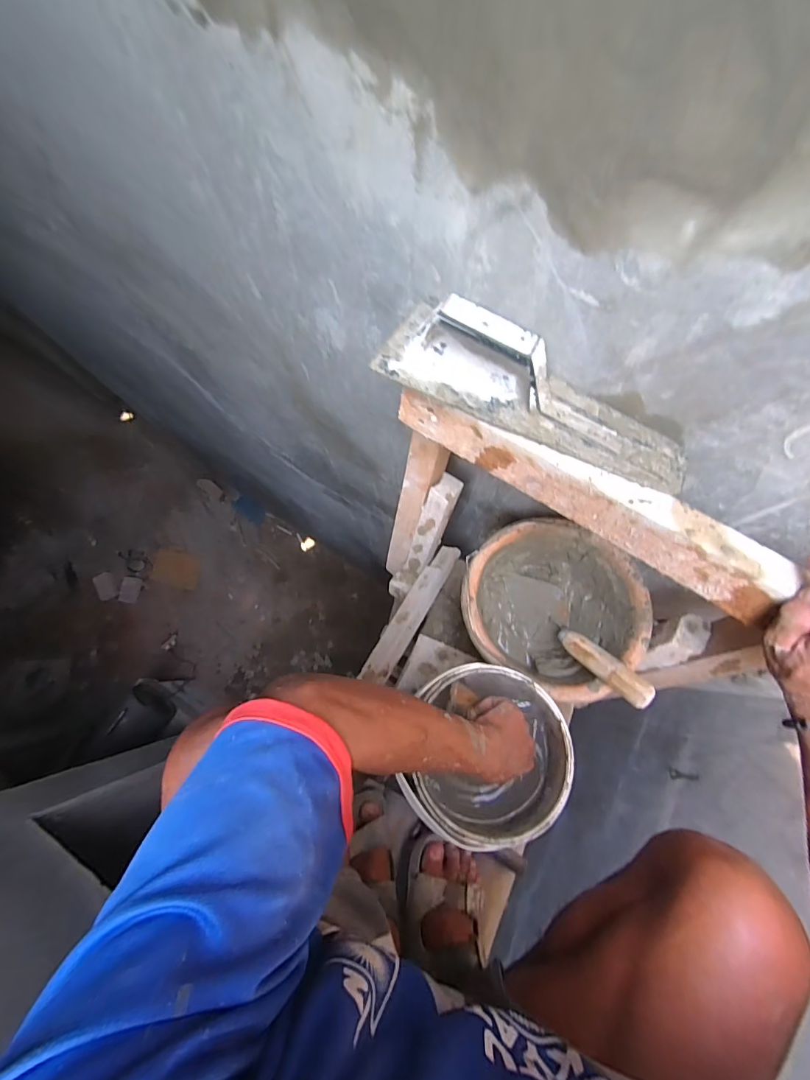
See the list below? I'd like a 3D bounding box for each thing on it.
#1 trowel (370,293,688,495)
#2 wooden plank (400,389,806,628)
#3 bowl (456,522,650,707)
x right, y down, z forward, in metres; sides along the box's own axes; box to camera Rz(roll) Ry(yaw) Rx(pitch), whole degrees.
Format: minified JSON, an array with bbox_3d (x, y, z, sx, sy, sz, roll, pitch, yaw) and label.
[{"bbox_3d":[0.119,-0.131,0.389,0.294,0.069,0.078,23,77,7],"label":"trowel"},{"bbox_3d":[0.163,-0.048,0.407,0.372,0.066,0.045,30,78,10],"label":"wooden plank"},{"bbox_3d":[0.212,0.102,0.662,0.247,0.120,0.218,28,78,8],"label":"bowl"}]

